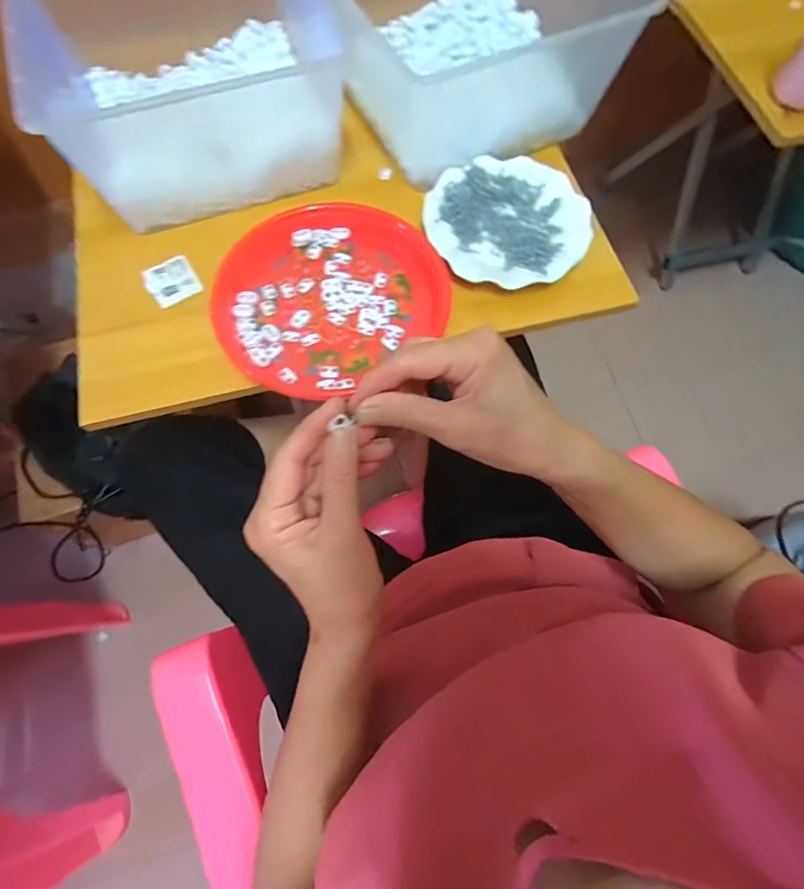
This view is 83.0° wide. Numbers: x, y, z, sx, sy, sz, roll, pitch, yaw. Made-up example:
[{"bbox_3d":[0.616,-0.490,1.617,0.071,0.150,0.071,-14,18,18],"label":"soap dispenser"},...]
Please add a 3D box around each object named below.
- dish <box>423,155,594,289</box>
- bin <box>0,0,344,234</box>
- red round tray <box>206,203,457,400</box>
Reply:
[{"bbox_3d":[0.122,-0.262,0.530,0.183,0.018,0.173,35,73,11],"label":"dish"},{"bbox_3d":[-0.223,-0.400,0.507,0.293,0.156,0.238,-18,71,-7],"label":"bin"},{"bbox_3d":[-0.088,-0.174,0.499,0.236,0.019,0.236,0,70,0],"label":"red round tray"}]

